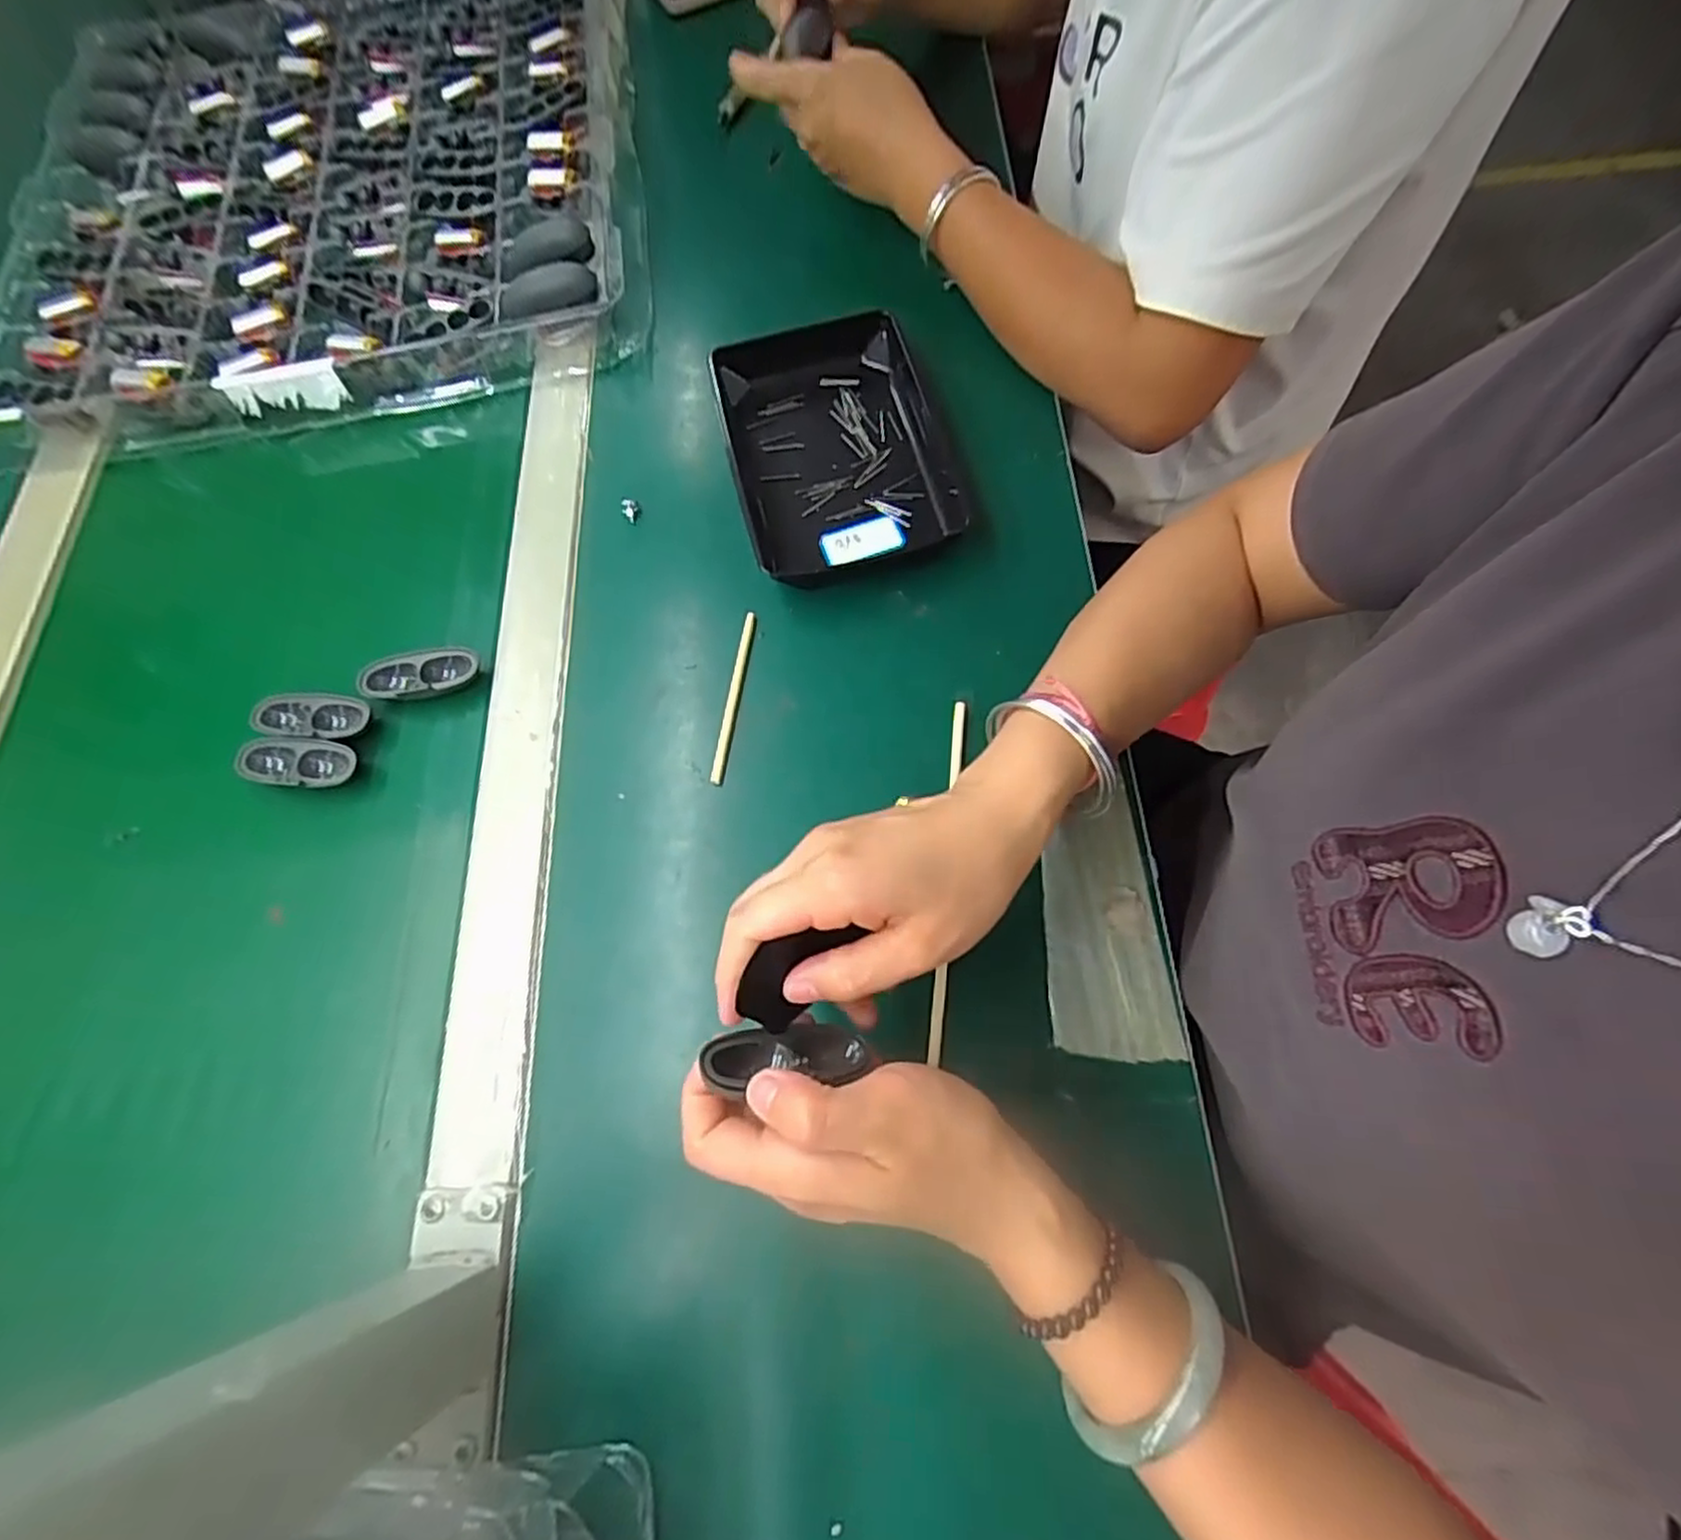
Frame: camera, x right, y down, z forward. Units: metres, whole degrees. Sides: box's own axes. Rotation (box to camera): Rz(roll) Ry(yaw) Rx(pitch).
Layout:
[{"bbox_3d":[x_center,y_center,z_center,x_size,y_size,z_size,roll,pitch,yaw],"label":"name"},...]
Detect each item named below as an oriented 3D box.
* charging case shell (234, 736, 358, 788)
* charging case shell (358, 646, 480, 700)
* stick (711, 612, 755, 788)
[{"bbox_3d":[-0.298,-0.003,0.404,0.063,0.016,0.026,5,70,6],"label":"charging case shell"},{"bbox_3d":[-0.236,-0.054,0.413,0.066,0.009,0.027,-14,69,-1],"label":"charging case shell"},{"bbox_3d":[-0.059,-0.041,0.401,0.007,0.005,0.099,7,70,7],"label":"stick"}]

